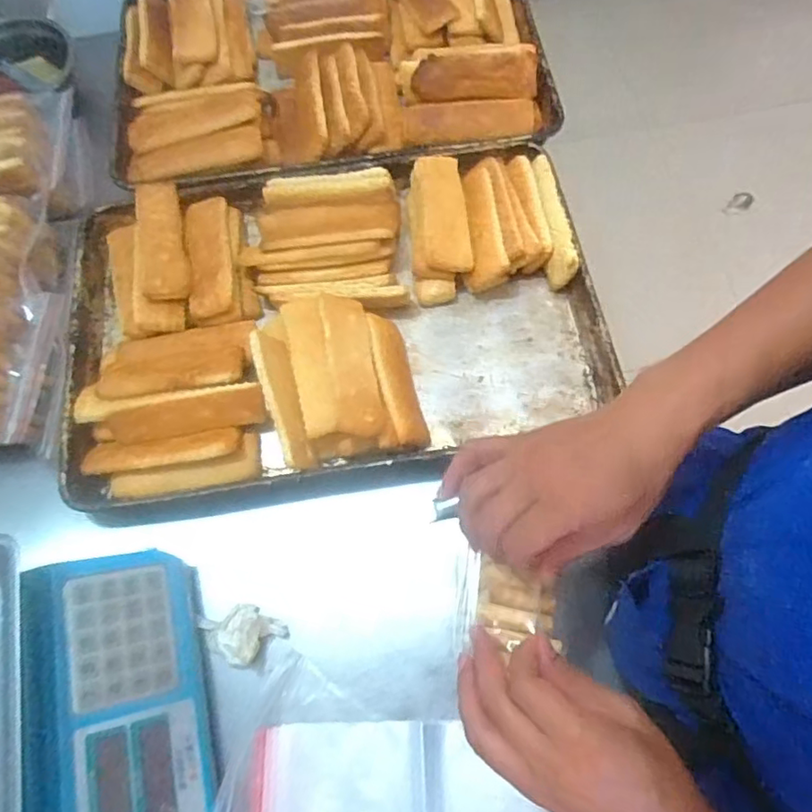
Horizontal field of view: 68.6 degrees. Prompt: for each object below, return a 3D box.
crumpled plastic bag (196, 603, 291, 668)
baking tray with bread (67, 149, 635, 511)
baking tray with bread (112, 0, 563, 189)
[{"bbox_3d":[-0.159,0.220,0.579,0.075,0.035,0.056,-22,69,-6],"label":"crumpled plastic bag"},{"bbox_3d":[-0.091,-0.116,0.703,0.601,0.072,0.406,-9,68,-1],"label":"baking tray with bread"},{"bbox_3d":[-0.112,-0.503,0.860,0.611,0.069,0.424,-6,68,1],"label":"baking tray with bread"}]

